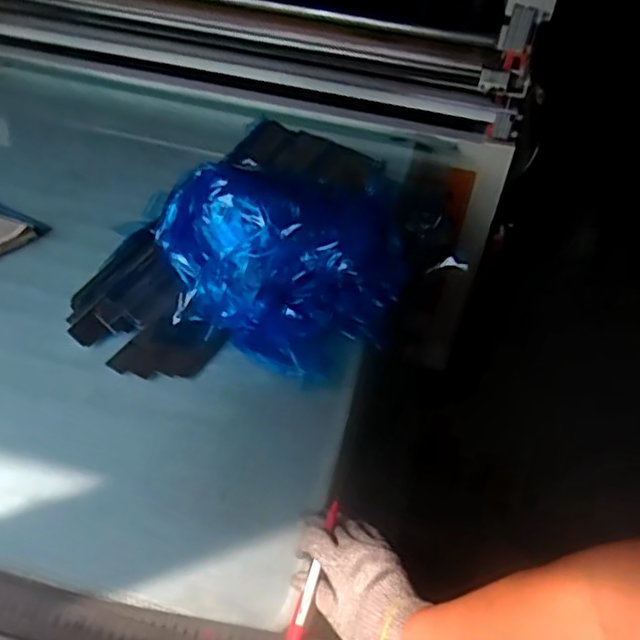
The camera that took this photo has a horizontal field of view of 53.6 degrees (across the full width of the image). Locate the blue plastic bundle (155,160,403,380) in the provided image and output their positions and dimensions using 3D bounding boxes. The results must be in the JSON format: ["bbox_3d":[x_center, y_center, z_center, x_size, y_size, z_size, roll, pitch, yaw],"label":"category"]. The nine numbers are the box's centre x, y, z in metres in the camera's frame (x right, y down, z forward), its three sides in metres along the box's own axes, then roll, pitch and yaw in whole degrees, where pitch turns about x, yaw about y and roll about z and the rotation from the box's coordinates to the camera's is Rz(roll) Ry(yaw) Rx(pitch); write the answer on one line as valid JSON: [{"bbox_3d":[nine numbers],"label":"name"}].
[{"bbox_3d":[-0.059,-0.093,0.918,0.319,0.166,0.282,30,42,28],"label":"blue plastic bundle"}]

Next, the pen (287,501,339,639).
[{"bbox_3d":[-0.004,0.237,0.605,0.015,0.016,0.154,13,46,9],"label":"pen"}]

